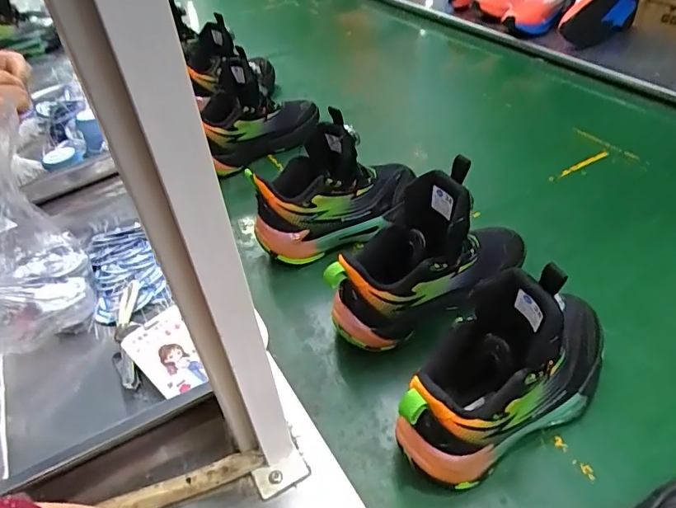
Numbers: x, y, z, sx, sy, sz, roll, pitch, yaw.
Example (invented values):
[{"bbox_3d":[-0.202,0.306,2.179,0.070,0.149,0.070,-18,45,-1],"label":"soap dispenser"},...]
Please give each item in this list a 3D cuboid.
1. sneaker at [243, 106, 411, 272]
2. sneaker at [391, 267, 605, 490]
[{"bbox_3d":[-0.007,-0.086,0.619,0.207,0.157,0.090,-19,44,-17],"label":"sneaker"},{"bbox_3d":[0.141,0.090,0.402,0.204,0.152,0.079,-22,45,-20],"label":"sneaker"}]

